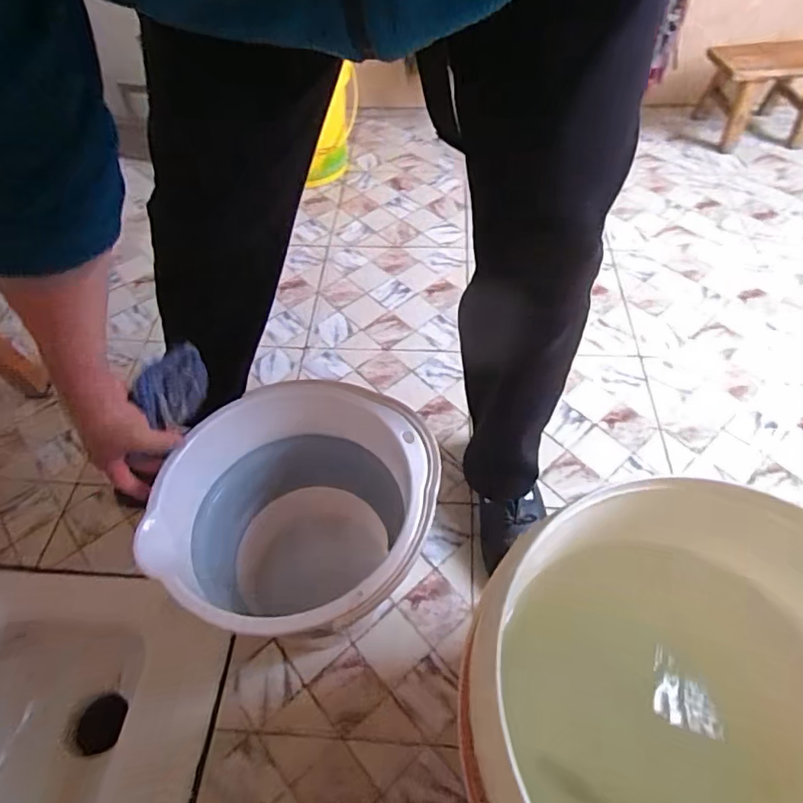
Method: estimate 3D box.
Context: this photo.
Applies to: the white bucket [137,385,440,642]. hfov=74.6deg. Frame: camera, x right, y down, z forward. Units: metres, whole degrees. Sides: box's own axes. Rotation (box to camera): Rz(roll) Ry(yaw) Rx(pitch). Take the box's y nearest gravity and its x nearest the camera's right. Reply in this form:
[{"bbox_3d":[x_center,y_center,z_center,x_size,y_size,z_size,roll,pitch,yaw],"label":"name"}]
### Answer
[{"bbox_3d":[-0.098,0.143,0.611,0.262,0.222,0.226,16,55,13],"label":"white bucket"}]

